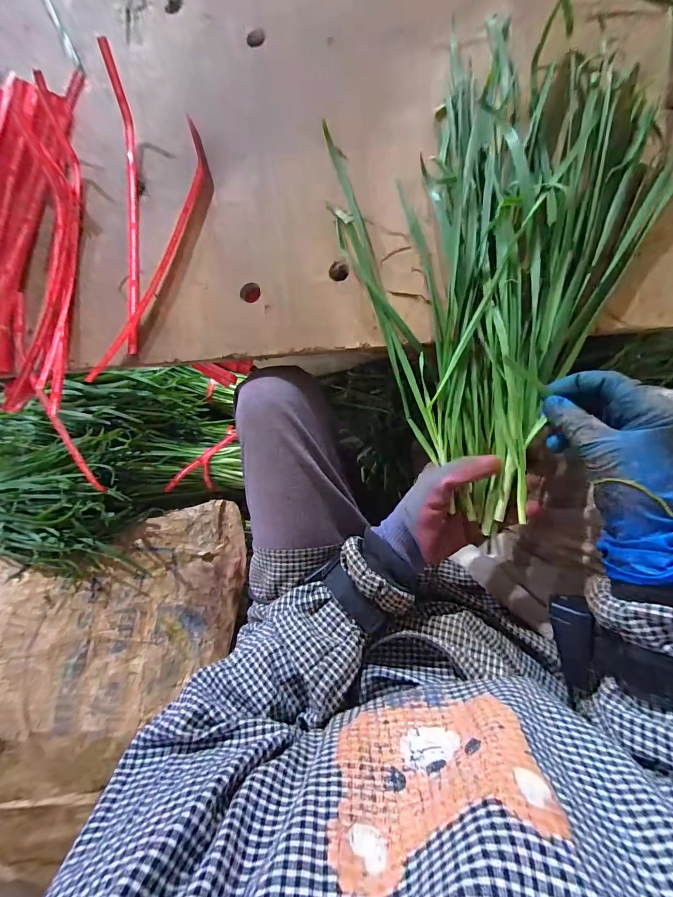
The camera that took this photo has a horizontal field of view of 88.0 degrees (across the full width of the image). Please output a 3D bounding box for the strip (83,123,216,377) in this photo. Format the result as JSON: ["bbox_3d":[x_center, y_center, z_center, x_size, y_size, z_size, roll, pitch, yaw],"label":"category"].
[{"bbox_3d":[-0.201,-0.207,0.388,0.039,0.012,0.295,24,92,8],"label":"strip"}]

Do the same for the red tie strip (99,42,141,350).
[{"bbox_3d":[-0.233,-0.261,0.374,0.014,0.045,0.304,-1,88,8],"label":"red tie strip"}]

